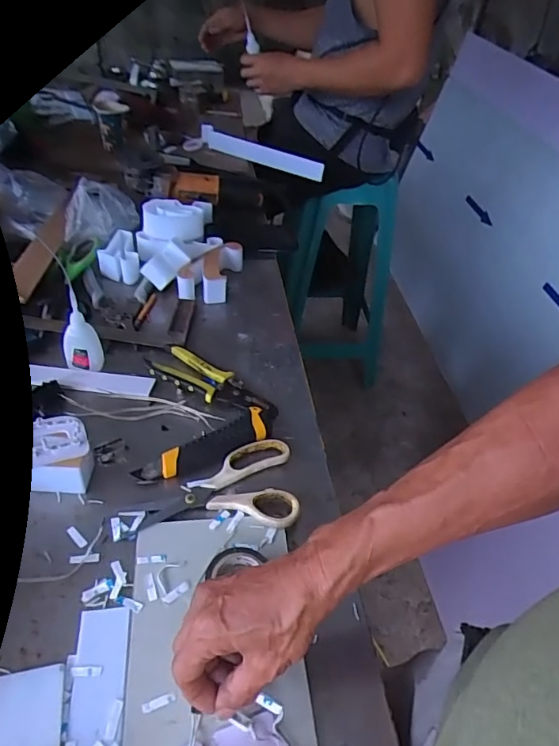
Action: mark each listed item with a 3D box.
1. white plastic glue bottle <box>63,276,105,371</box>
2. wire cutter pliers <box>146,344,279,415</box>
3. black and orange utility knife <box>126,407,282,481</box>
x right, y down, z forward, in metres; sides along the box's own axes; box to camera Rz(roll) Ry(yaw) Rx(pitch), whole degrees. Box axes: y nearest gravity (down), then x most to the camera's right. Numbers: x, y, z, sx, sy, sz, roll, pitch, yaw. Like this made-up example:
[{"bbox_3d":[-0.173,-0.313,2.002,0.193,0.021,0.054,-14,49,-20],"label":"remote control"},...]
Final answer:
[{"bbox_3d":[-0.240,-0.049,0.620,0.044,0.100,0.036,-14,46,-22],"label":"white plastic glue bottle"},{"bbox_3d":[-0.084,0.009,0.637,0.165,0.020,0.055,24,44,17],"label":"wire cutter pliers"},{"bbox_3d":[-0.070,0.078,0.568,0.176,0.018,0.041,-23,50,-30],"label":"black and orange utility knife"}]

